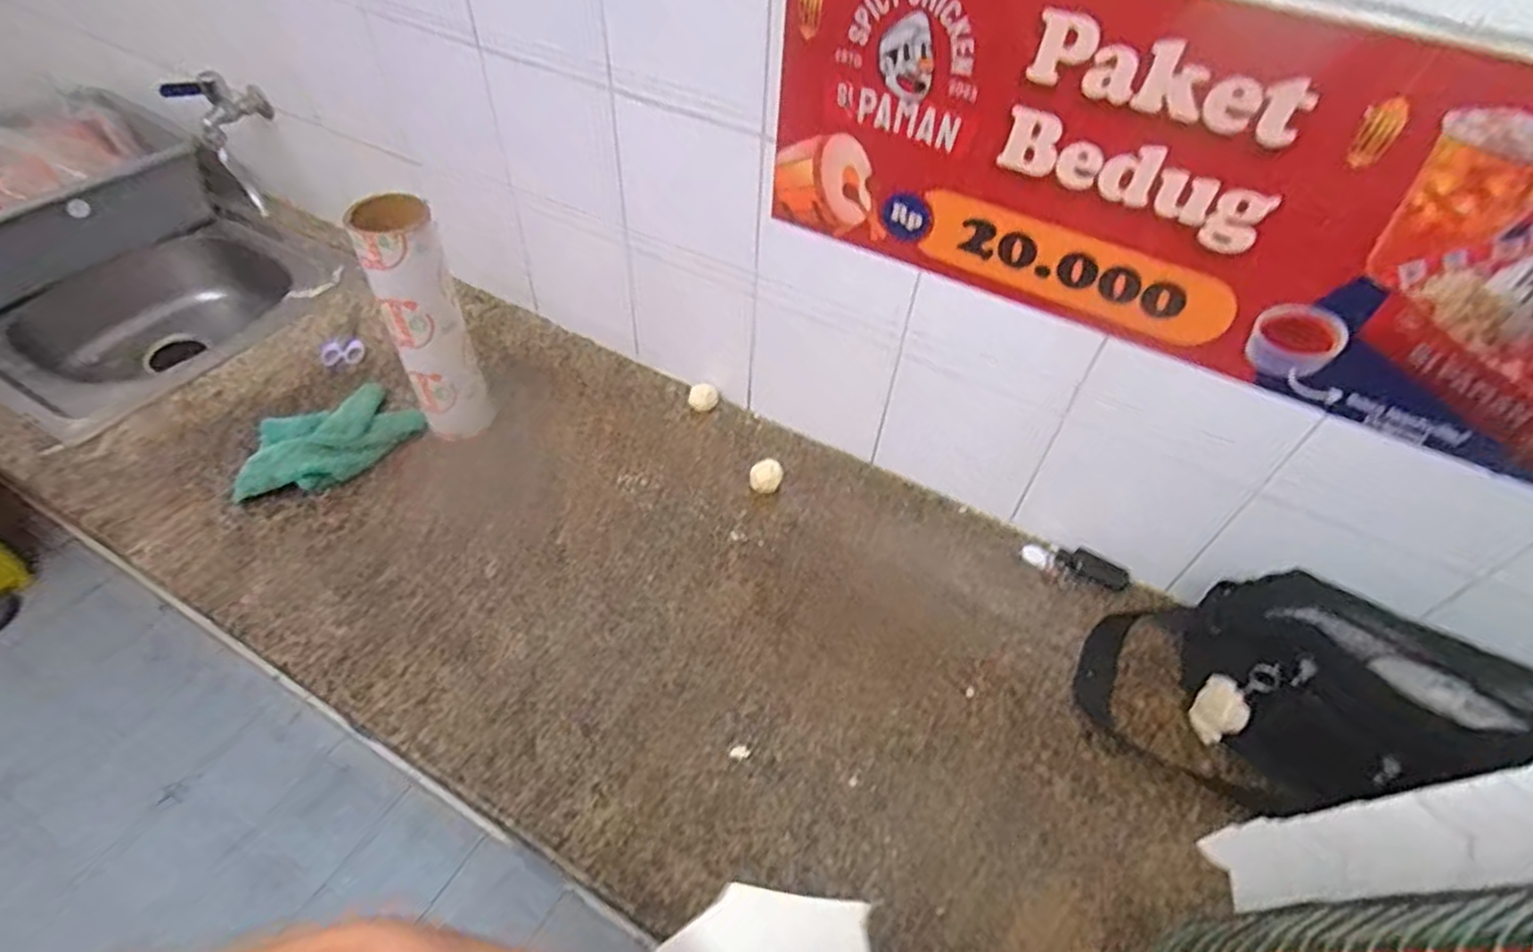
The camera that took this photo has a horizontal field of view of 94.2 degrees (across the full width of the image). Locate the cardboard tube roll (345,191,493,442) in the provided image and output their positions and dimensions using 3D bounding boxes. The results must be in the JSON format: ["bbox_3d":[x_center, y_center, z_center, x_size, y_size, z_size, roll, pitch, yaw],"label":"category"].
[{"bbox_3d":[-0.422,-0.182,0.893,0.088,0.320,0.083,-19,53,-19],"label":"cardboard tube roll"}]

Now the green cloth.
[{"bbox_3d":[-0.588,-0.051,0.951,0.227,0.043,0.135,-28,56,-25],"label":"green cloth"}]

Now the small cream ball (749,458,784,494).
[{"bbox_3d":[-0.001,0.006,0.954,0.043,0.040,0.040,-4,49,-7],"label":"small cream ball"}]

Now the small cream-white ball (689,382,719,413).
[{"bbox_3d":[-0.092,-0.115,1.050,0.042,0.036,0.034,-2,49,-5],"label":"small cream-white ball"}]

